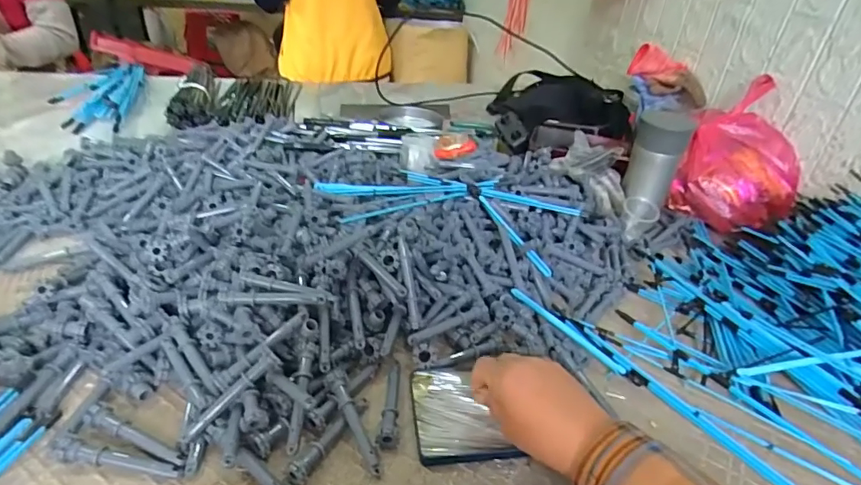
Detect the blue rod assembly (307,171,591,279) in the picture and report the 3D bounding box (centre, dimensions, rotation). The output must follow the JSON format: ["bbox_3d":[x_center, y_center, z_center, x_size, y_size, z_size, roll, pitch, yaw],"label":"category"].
[{"bbox_3d":[0.013,-0.040,0.645,0.363,0.043,0.155,8,34,2],"label":"blue rod assembly"}]

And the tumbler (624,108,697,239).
[{"bbox_3d":[0.320,-0.099,0.720,0.071,0.167,0.064,19,36,19],"label":"tumbler"}]

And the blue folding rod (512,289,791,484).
[{"bbox_3d":[0.213,0.139,0.481,0.017,0.011,0.326,-24,44,-37],"label":"blue folding rod"}]

